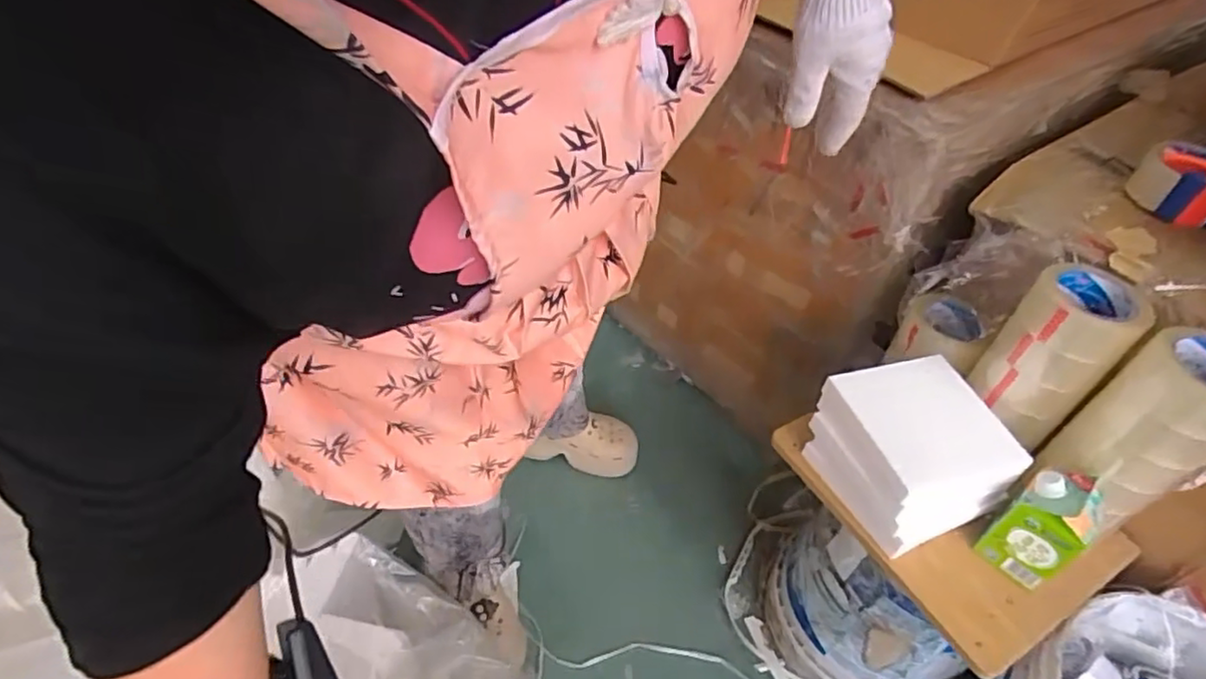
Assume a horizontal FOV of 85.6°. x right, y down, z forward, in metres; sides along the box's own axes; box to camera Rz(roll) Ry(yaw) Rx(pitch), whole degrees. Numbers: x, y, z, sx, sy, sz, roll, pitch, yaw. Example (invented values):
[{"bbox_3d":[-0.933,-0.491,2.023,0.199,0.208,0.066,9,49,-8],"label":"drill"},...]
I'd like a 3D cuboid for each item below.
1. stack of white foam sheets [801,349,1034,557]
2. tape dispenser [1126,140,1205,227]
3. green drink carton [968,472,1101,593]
[{"bbox_3d":[0.365,0.137,0.783,0.166,0.133,0.171,-9,45,-16],"label":"stack of white foam sheets"},{"bbox_3d":[0.696,-0.182,0.751,0.129,0.065,0.090,-3,43,-10],"label":"tape dispenser"},{"bbox_3d":[0.490,0.207,0.727,0.079,0.124,0.072,-25,51,-29],"label":"green drink carton"}]

